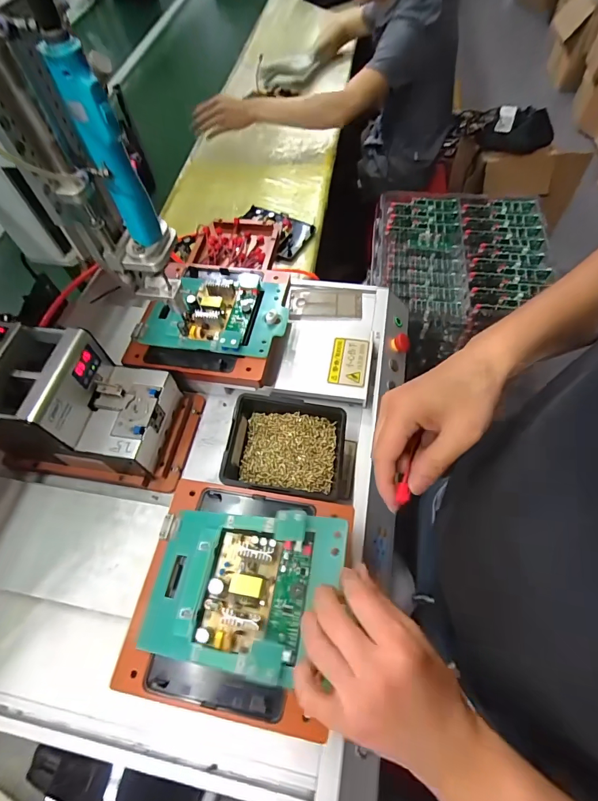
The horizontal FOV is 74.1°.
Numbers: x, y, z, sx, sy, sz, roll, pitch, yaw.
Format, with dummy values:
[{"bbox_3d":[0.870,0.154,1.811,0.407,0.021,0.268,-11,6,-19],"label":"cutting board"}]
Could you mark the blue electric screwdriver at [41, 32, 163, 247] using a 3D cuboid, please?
[{"bbox_3d":[-0.165,-0.215,0.356,0.030,0.160,0.031,34,67,20],"label":"blue electric screwdriver"}]

